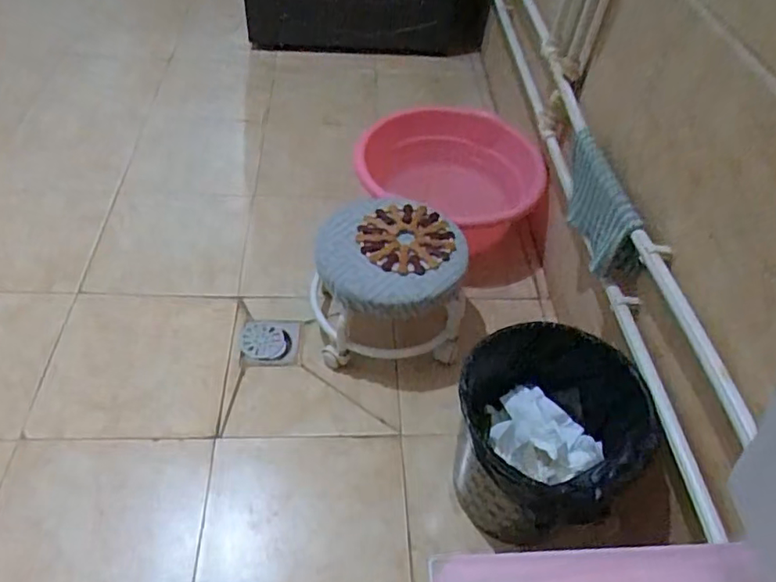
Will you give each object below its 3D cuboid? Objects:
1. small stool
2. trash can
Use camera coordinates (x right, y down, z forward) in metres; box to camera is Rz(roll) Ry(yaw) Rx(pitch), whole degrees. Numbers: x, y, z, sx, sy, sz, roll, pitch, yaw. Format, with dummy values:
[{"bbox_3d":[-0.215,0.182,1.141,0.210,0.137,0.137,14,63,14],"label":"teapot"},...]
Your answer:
[{"bbox_3d":[-0.004,-0.007,1.027,0.256,0.214,0.240,3,49,-3],"label":"small stool"},{"bbox_3d":[0.197,0.207,0.791,0.226,0.246,0.210,3,49,-3],"label":"trash can"}]

